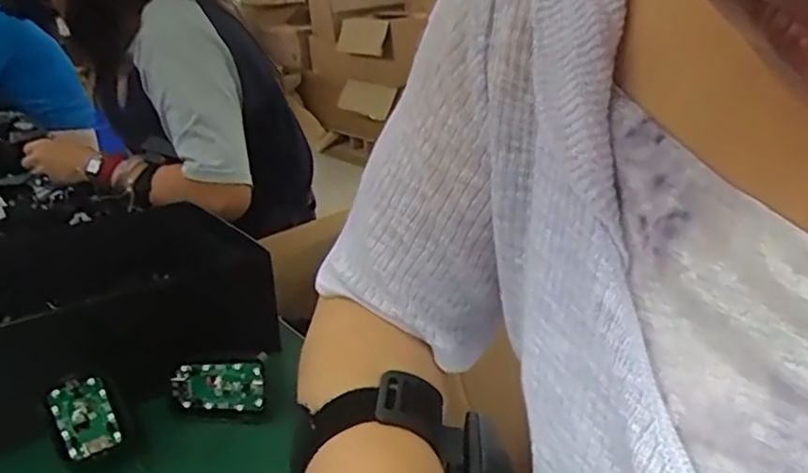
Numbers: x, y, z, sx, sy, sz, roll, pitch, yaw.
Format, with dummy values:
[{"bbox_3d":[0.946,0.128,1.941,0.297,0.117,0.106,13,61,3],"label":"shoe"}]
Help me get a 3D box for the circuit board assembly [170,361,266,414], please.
[{"bbox_3d":[-0.126,0.103,0.442,0.061,0.033,0.010,-4,20,5],"label":"circuit board assembly"}]

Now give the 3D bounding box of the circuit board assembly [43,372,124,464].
[{"bbox_3d":[-0.203,0.113,0.409,0.034,0.008,0.067,-19,42,-31],"label":"circuit board assembly"}]

